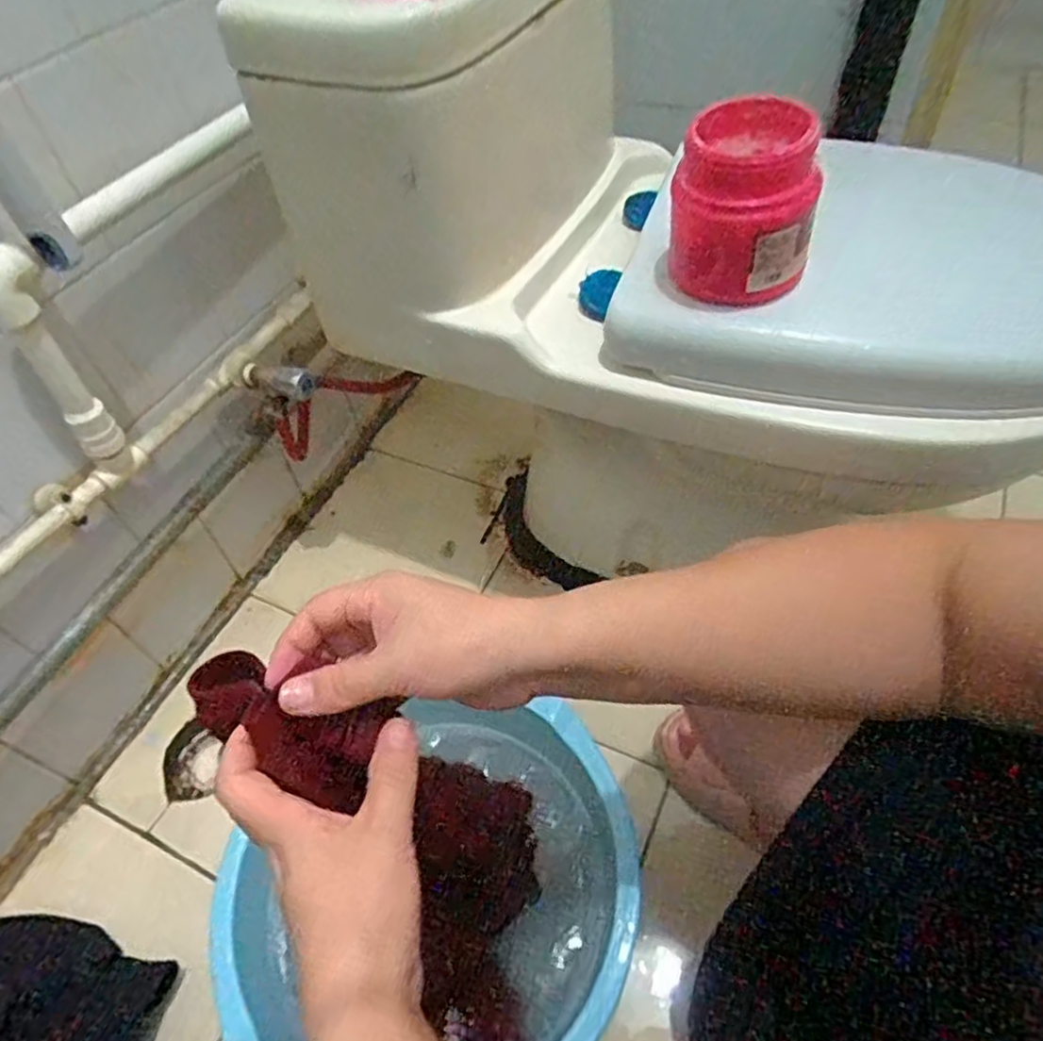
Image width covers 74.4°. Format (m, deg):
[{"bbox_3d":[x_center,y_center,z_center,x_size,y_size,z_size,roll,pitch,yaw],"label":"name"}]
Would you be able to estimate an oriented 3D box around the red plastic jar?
[{"bbox_3d":[0.158,-0.228,0.491,0.097,0.108,0.092,8,52,12],"label":"red plastic jar"}]

